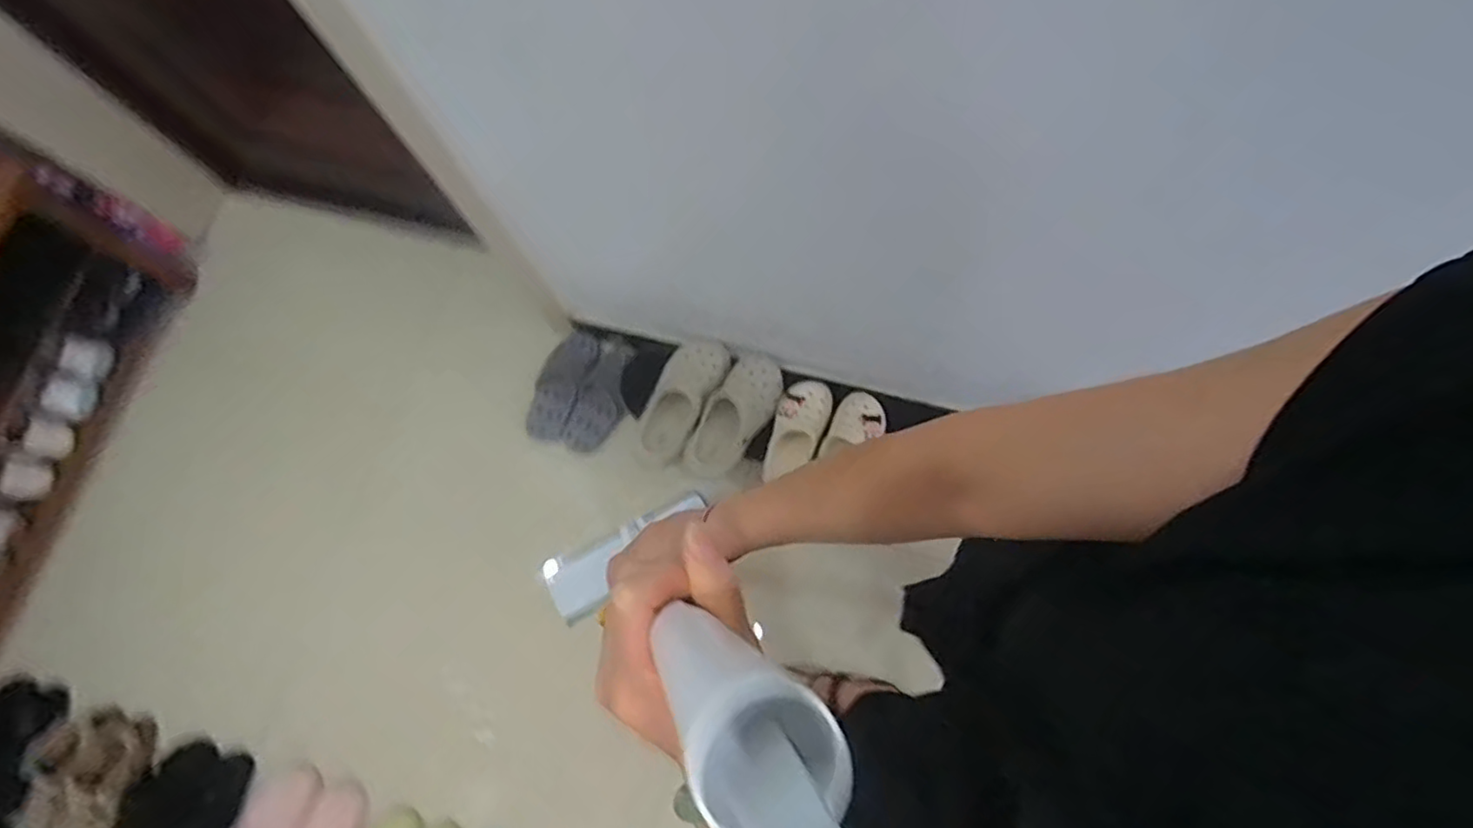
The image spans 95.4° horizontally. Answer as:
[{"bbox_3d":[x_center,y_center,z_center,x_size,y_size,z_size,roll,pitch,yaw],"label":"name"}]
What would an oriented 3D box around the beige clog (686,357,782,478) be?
[{"bbox_3d":[-0.006,0.007,1.299,0.117,0.108,0.259,34,97,11],"label":"beige clog"}]

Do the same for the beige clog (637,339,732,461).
[{"bbox_3d":[-0.111,-0.029,1.313,0.118,0.091,0.259,28,76,10],"label":"beige clog"}]

